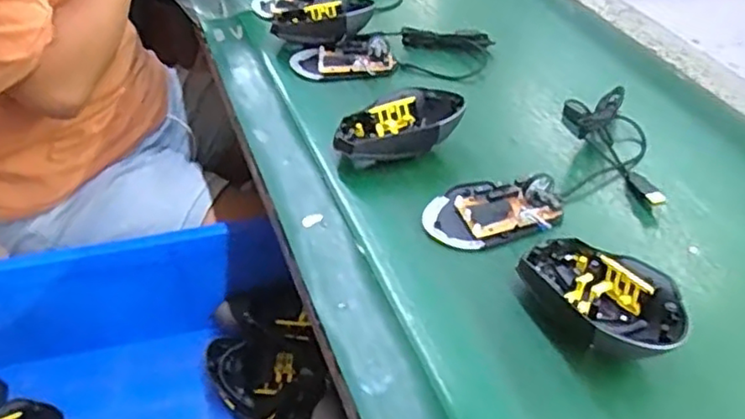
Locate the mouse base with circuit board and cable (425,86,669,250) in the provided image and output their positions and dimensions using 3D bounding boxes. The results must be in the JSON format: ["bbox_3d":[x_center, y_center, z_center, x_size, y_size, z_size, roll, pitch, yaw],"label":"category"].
[{"bbox_3d":[0.165,-0.027,0.548,0.244,0.034,0.119,-30,48,-24],"label":"mouse base with circuit board and cable"}]

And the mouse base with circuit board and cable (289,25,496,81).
[{"bbox_3d":[0.020,-0.172,0.703,0.210,0.021,0.084,1,43,6],"label":"mouse base with circuit board and cable"}]

